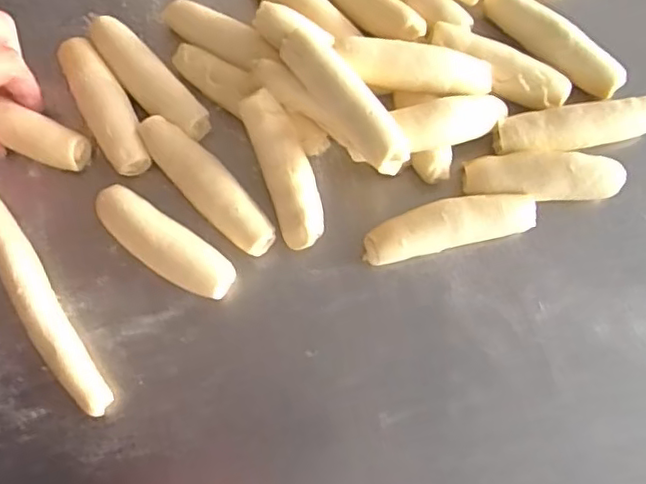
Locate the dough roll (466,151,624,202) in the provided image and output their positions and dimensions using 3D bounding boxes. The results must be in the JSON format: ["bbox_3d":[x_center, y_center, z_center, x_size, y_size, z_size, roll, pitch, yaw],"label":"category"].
[{"bbox_3d":[0.143,-0.043,0.398,0.099,0.026,0.030,2,76,-1],"label":"dough roll"}]

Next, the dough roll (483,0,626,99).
[{"bbox_3d":[0.158,-0.138,0.417,0.109,0.021,0.024,36,78,8],"label":"dough roll"}]

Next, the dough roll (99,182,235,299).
[{"bbox_3d":[-0.099,0.003,0.380,0.096,0.029,0.031,33,77,7],"label":"dough roll"}]

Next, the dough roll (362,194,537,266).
[{"bbox_3d":[0.080,-0.011,0.387,0.110,0.029,0.029,-13,76,-4],"label":"dough roll"}]

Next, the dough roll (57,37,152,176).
[{"bbox_3d":[-0.144,-0.090,0.406,0.030,0.028,0.099,-28,78,-8],"label":"dough roll"}]

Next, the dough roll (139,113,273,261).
[{"bbox_3d":[-0.073,-0.036,0.391,0.028,0.027,0.109,-43,80,-11],"label":"dough roll"}]

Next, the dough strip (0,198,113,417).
[{"bbox_3d":[-0.180,0.027,0.376,0.022,0.021,0.178,-32,79,-9],"label":"dough strip"}]

